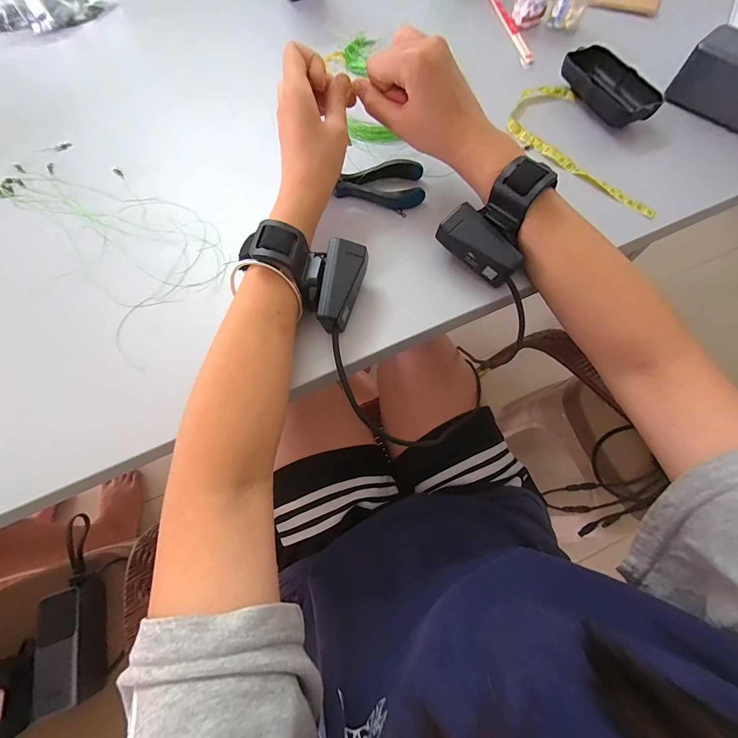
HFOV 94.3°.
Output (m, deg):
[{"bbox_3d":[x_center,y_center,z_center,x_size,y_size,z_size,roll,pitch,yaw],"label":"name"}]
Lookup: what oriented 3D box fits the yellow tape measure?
[{"bbox_3d":[0.203,-0.223,0.351,0.084,0.016,0.192,-12,68,-3],"label":"yellow tape measure"}]

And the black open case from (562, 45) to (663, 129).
[{"bbox_3d":[0.255,-0.298,0.365,0.048,0.027,0.114,-24,69,-8],"label":"black open case"}]

